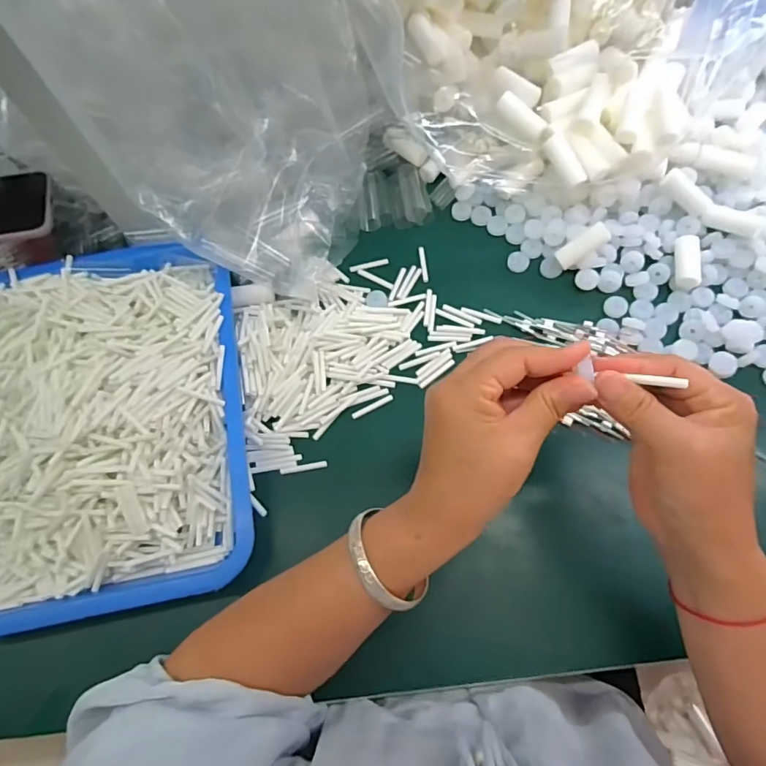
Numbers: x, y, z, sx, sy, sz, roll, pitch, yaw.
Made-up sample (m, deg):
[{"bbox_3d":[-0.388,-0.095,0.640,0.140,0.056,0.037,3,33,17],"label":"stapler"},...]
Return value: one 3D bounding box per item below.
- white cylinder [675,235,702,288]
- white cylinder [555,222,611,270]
[{"bbox_3d":[0.290,-0.116,0.456,0.022,0.017,0.055,10,70,7],"label":"white cylinder"},{"bbox_3d":[0.191,-0.130,0.458,0.051,0.014,0.018,-37,68,25],"label":"white cylinder"}]

